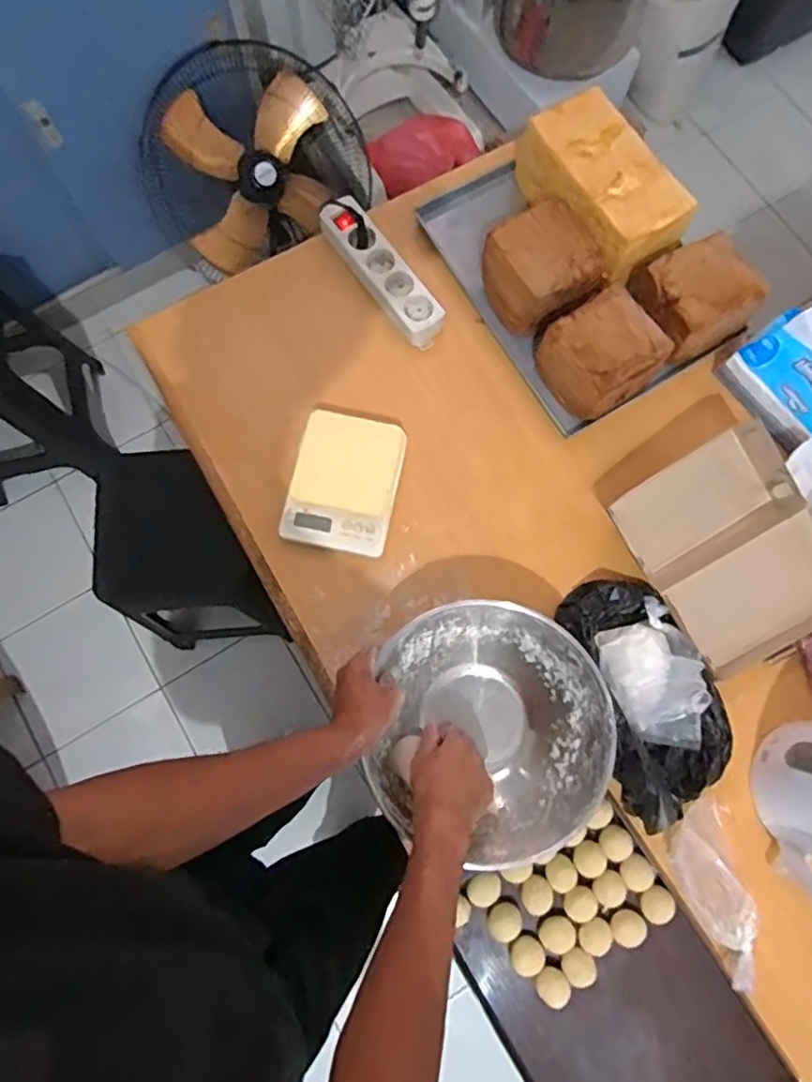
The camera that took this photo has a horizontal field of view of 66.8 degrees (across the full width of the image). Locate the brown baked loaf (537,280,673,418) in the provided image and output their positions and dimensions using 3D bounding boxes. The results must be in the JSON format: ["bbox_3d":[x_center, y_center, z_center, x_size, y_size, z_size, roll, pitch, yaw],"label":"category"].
[{"bbox_3d":[0.238,-0.225,0.782,0.140,0.108,0.115,-34,80,-7],"label":"brown baked loaf"}]

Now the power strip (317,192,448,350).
[{"bbox_3d":[-0.034,-0.365,0.835,0.062,0.042,0.234,-37,80,-8],"label":"power strip"}]

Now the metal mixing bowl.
[{"bbox_3d":[0.090,0.203,0.673,0.241,0.091,0.248,0,77,0],"label":"metal mixing bowl"}]

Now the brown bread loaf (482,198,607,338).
[{"bbox_3d":[0.169,-0.345,0.803,0.139,0.106,0.116,-30,79,-7],"label":"brown bread loaf"}]

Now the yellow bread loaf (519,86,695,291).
[{"bbox_3d":[0.256,-0.472,0.818,0.140,0.094,0.245,-33,80,-7],"label":"yellow bread loaf"}]

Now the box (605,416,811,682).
[{"bbox_3d":[0.396,0.010,0.748,0.206,0.048,0.254,-33,86,8],"label":"box"}]

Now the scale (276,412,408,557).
[{"bbox_3d":[-0.076,-0.072,0.768,0.126,0.029,0.165,11,78,2],"label":"scale"}]

